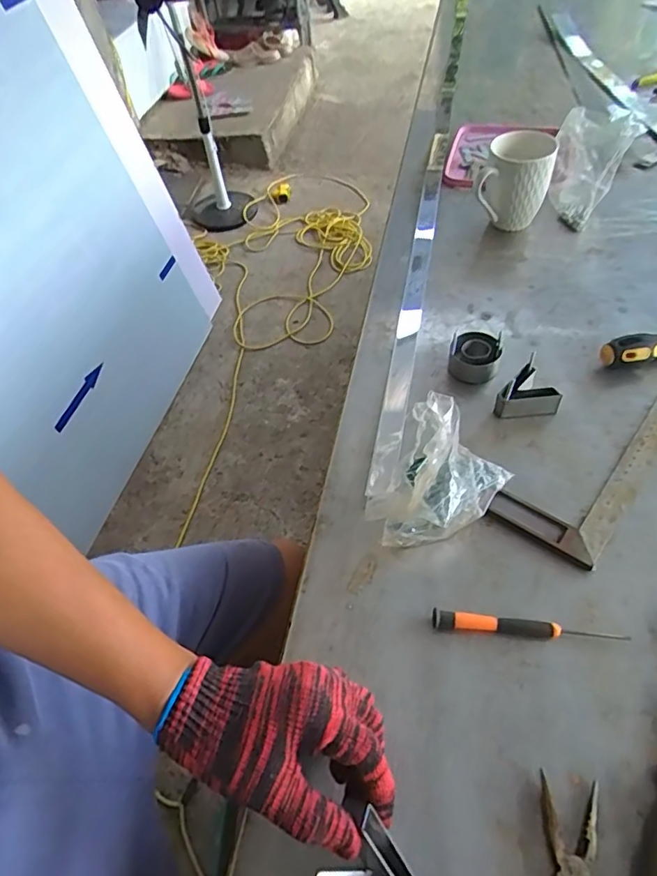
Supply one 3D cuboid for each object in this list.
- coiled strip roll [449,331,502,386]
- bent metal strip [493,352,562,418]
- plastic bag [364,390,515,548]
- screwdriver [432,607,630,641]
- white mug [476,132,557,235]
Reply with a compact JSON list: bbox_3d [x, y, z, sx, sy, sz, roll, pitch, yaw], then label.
[{"bbox_3d":[0.160,-0.089,0.601,0.053,0.032,0.052,-3,52,4],"label":"coiled strip roll"},{"bbox_3d":[0.199,-0.051,0.565,0.059,0.037,0.053,-2,52,4],"label":"bent metal strip"},{"bbox_3d":[0.096,0.035,0.485,0.109,0.077,0.119,16,55,18],"label":"plastic bag"},{"bbox_3d":[0.154,0.146,0.431,0.142,0.009,0.013,2,52,7],"label":"screwdriver"},{"bbox_3d":[0.251,-0.340,0.745,0.086,0.114,0.093,17,55,18],"label":"white mug"}]

